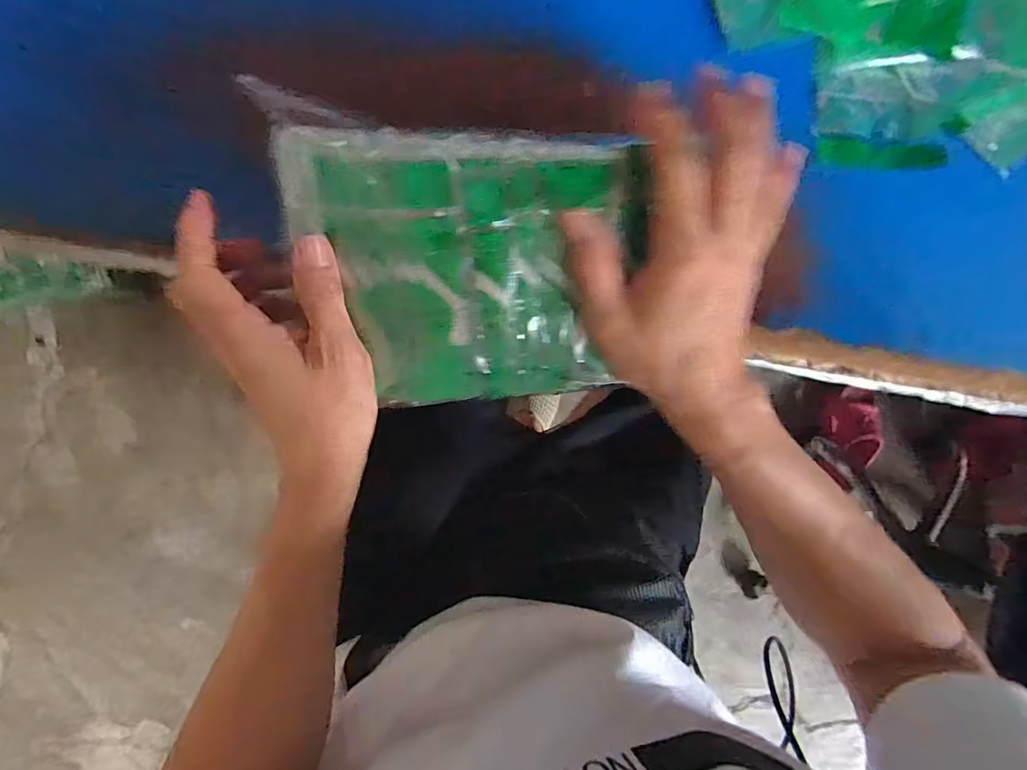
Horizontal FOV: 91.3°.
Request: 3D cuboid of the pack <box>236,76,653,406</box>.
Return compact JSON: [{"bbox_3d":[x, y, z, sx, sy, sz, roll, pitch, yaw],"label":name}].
[{"bbox_3d":[-0.030,-0.063,0.278,0.187,0.024,0.151,1,116,-5],"label":"pack"}]

